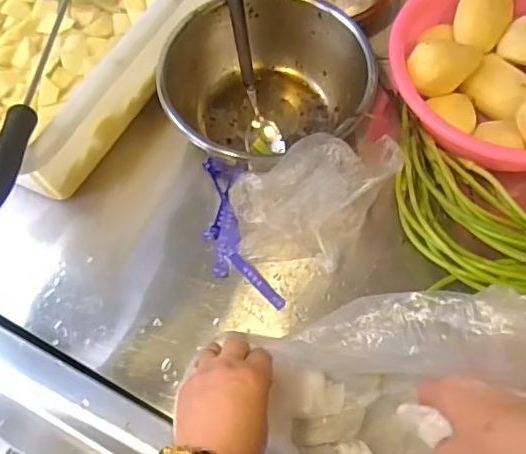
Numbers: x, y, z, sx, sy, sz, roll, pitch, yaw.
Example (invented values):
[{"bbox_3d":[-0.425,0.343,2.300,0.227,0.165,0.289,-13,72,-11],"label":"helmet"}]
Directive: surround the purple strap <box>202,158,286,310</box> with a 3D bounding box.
[{"bbox_3d":[-0.030,0.003,0.591,0.057,0.019,0.172,-14,65,-5],"label":"purple strap"}]

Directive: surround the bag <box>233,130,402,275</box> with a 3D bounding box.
[{"bbox_3d":[0.041,-0.026,0.531,0.136,0.136,0.082,6,65,4],"label":"bag"}]

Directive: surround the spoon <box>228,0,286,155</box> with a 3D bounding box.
[{"bbox_3d":[-0.015,-0.168,0.627,0.038,0.025,0.186,-13,98,-5],"label":"spoon"}]

